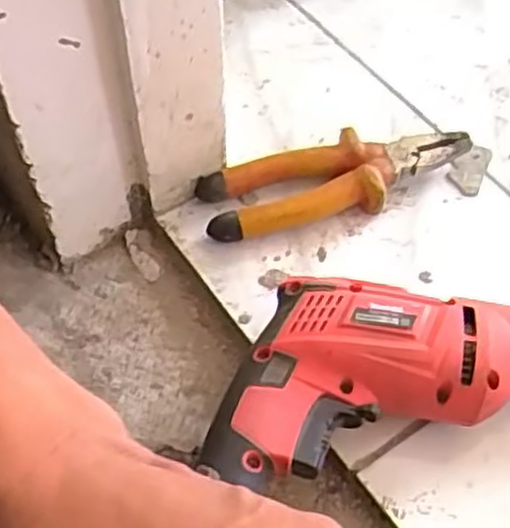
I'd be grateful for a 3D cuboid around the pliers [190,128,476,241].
[{"bbox_3d":[0.059,-0.059,0.546,0.192,0.028,0.057,-14,59,-10],"label":"pliers"}]

